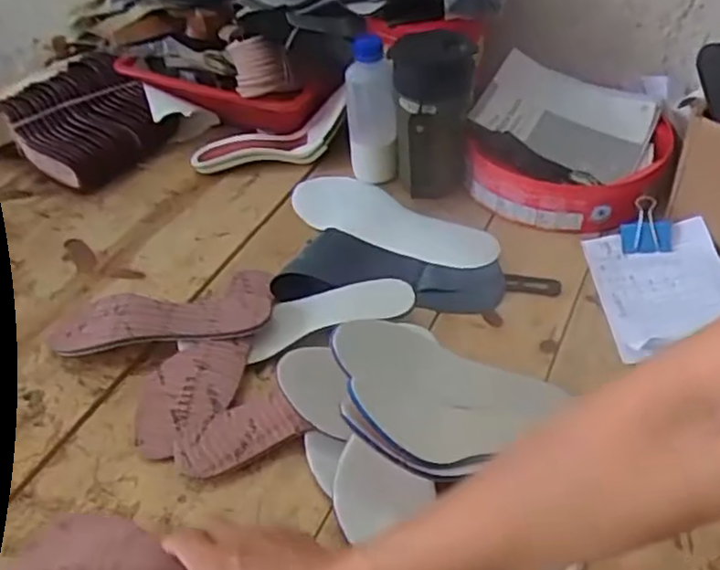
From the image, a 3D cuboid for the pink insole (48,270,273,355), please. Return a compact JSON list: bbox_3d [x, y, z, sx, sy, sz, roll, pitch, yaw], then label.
[{"bbox_3d":[-0.196,0.028,0.687,0.216,0.042,0.094,-7,44,-2],"label":"pink insole"}]

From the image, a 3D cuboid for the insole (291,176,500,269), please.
[{"bbox_3d":[0.037,-0.078,0.816,0.254,0.025,0.105,19,48,22],"label":"insole"}]

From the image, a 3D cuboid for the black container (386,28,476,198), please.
[{"bbox_3d":[0.084,-0.192,0.783,0.089,0.169,0.091,2,44,6],"label":"black container"}]

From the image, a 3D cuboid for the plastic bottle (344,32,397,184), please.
[{"bbox_3d":[0.014,-0.198,0.819,0.059,0.168,0.057,-1,44,2],"label":"plastic bottle"}]

